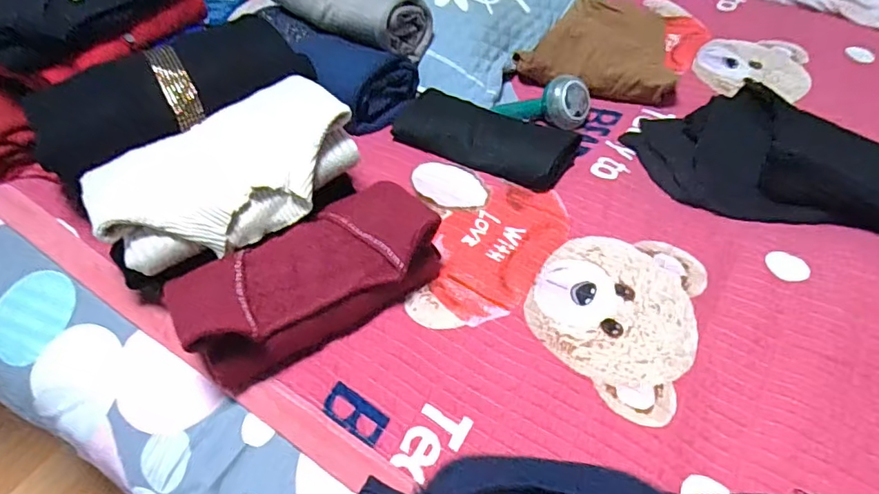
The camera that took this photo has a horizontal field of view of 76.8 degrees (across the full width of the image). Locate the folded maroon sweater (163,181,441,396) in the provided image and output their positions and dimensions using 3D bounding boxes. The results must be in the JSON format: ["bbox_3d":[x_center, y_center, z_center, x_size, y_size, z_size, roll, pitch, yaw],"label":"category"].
[{"bbox_3d":[-0.126,0.027,0.553,0.253,0.079,0.113,-27,54,-21],"label":"folded maroon sweater"}]

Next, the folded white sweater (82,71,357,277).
[{"bbox_3d":[-0.222,-0.082,0.577,0.259,0.073,0.156,-25,54,-20],"label":"folded white sweater"}]

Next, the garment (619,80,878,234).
[{"bbox_3d":[0.443,-0.102,0.716,0.263,0.040,0.331,-23,52,-18],"label":"garment"}]

